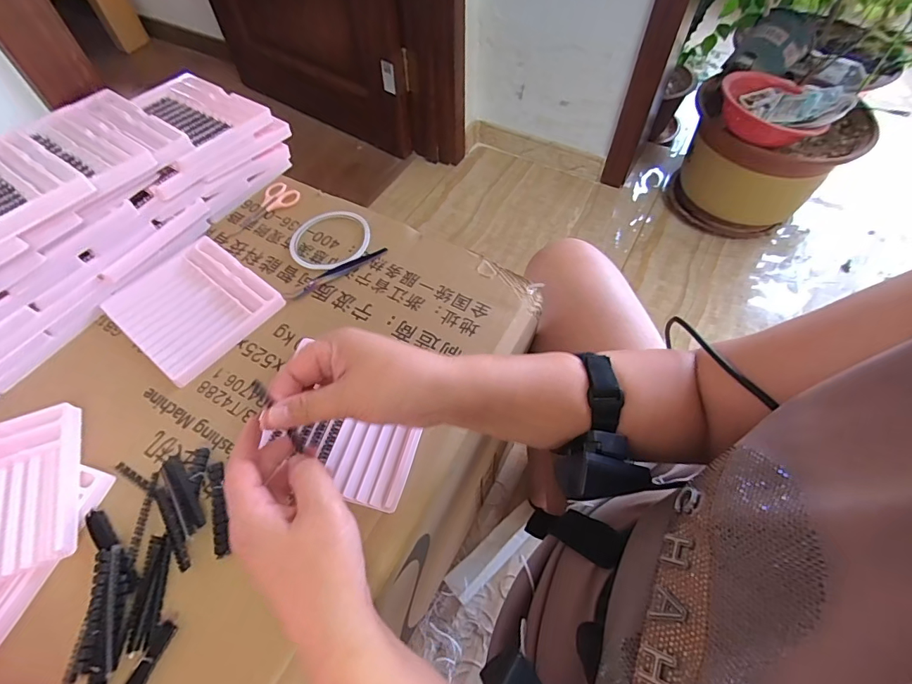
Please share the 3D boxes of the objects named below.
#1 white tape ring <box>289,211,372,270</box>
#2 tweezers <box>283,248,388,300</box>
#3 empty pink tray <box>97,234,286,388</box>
[{"bbox_3d":[-0.145,-0.121,0.526,0.089,0.005,0.089,0,58,0],"label":"white tape ring"},{"bbox_3d":[-0.133,-0.078,0.502,0.121,0.005,0.016,-29,62,-16],"label":"tweezers"},{"bbox_3d":[-0.280,-0.041,0.477,0.148,0.013,0.130,34,64,20],"label":"empty pink tray"}]

